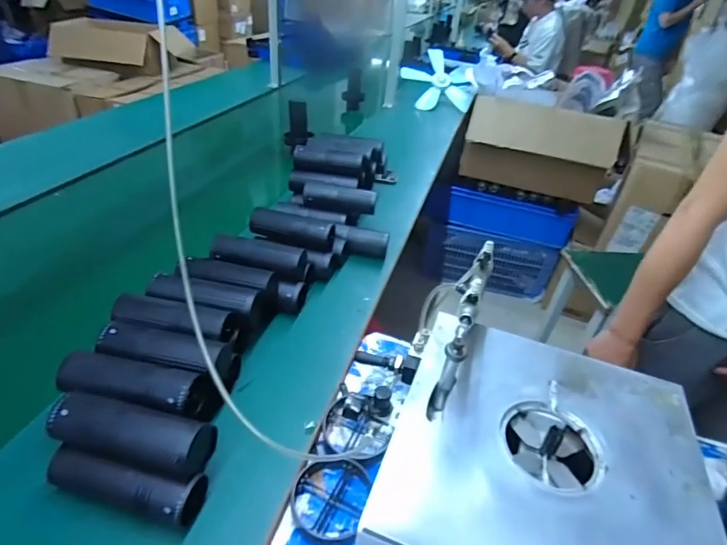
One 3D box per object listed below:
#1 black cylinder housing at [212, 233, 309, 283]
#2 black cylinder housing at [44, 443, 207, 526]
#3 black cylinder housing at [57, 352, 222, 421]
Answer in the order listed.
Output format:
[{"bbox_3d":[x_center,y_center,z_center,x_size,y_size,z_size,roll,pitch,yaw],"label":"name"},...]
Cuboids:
[{"bbox_3d":[-0.183,-0.028,0.766,0.166,0.049,0.066,12,36,8],"label":"black cylinder housing"},{"bbox_3d":[-0.261,0.232,0.477,0.164,0.061,0.055,10,36,5],"label":"black cylinder housing"},{"bbox_3d":[-0.269,0.144,0.524,0.181,0.052,0.062,9,36,2],"label":"black cylinder housing"}]

